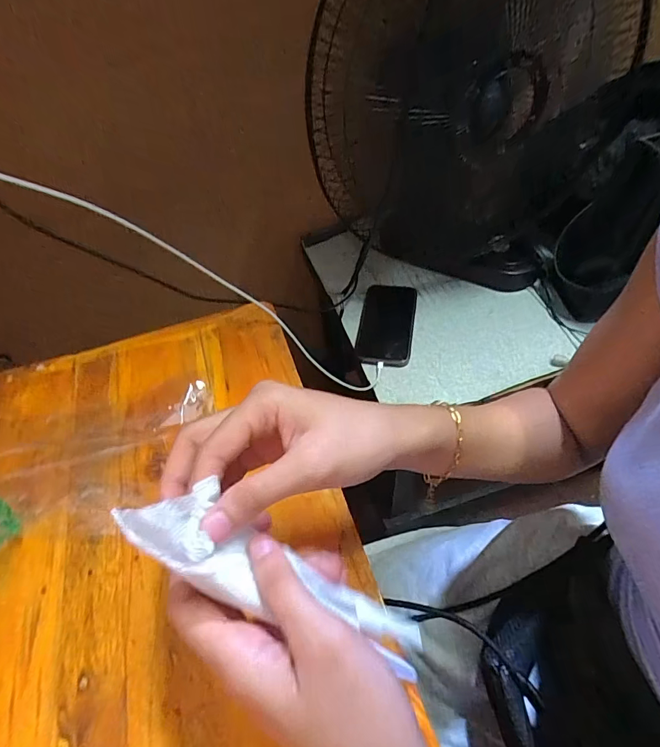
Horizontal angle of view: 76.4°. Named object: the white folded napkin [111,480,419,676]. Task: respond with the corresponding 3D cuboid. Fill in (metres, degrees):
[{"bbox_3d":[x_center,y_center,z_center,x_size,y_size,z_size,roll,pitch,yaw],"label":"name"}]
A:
[{"bbox_3d":[-0.015,0.097,0.202,0.170,0.015,0.042,35,51,-23],"label":"white folded napkin"}]

